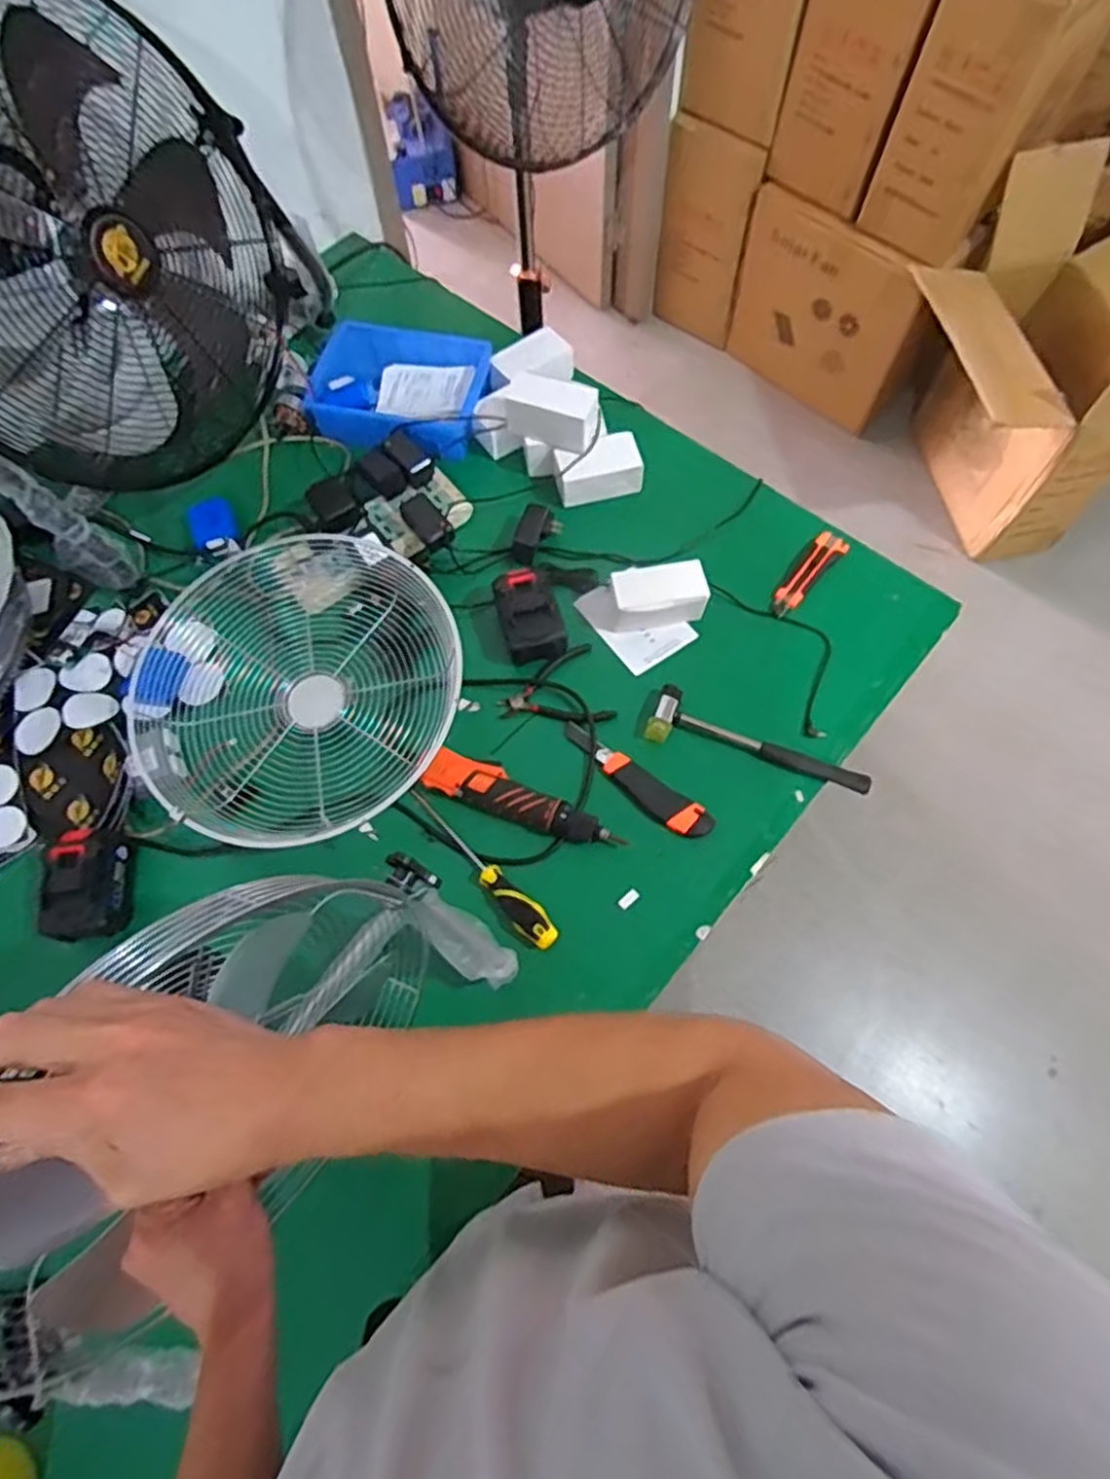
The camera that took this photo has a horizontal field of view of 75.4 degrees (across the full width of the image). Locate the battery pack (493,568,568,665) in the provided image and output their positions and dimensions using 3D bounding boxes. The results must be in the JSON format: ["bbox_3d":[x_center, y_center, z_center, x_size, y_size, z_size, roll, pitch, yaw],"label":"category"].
[{"bbox_3d":[-0.035,-0.161,0.919,0.077,0.072,0.112,-17,68,-5],"label":"battery pack"}]

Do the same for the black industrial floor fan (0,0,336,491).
[{"bbox_3d":[-0.514,-0.539,0.840,0.145,0.523,0.504,22,70,10],"label":"black industrial floor fan"}]

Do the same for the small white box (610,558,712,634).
[{"bbox_3d":[0.130,-0.186,0.924,0.122,0.067,0.059,-11,68,-3],"label":"small white box"}]

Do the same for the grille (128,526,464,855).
[{"bbox_3d":[-0.308,-0.071,0.877,0.401,0.090,0.394,-1,68,1],"label":"grille"}]

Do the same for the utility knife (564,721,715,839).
[{"bbox_3d":[0.093,0.049,0.862,0.210,0.019,0.040,36,73,15],"label":"utility knife"}]

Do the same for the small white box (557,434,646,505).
[{"bbox_3d":[0.061,-0.381,1.013,0.121,0.051,0.059,-15,68,-4],"label":"small white box"}]

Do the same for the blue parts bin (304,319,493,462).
[{"bbox_3d":[-0.228,-0.525,1.081,0.251,0.075,0.198,15,69,8],"label":"blue parts bin"}]

